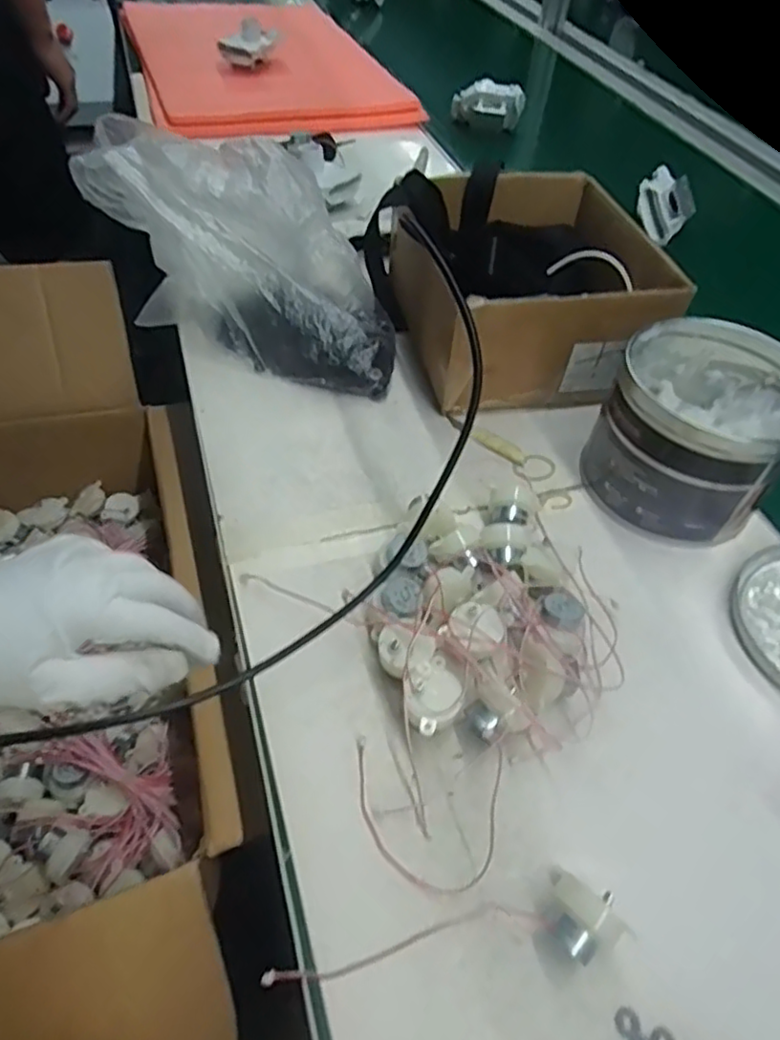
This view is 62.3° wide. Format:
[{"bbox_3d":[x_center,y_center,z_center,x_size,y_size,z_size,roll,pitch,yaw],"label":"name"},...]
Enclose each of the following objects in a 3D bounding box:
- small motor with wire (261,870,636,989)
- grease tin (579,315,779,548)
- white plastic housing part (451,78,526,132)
[{"bbox_3d":[0.027,0.190,0.280,0.158,0.027,0.034,-10,52,-14],"label":"small motor with wire"},{"bbox_3d":[0.216,-0.065,0.455,0.120,0.099,0.131,3,50,-3],"label":"grease tin"},{"bbox_3d":[0.136,-0.587,0.910,0.100,0.055,0.030,17,51,9],"label":"white plastic housing part"}]

